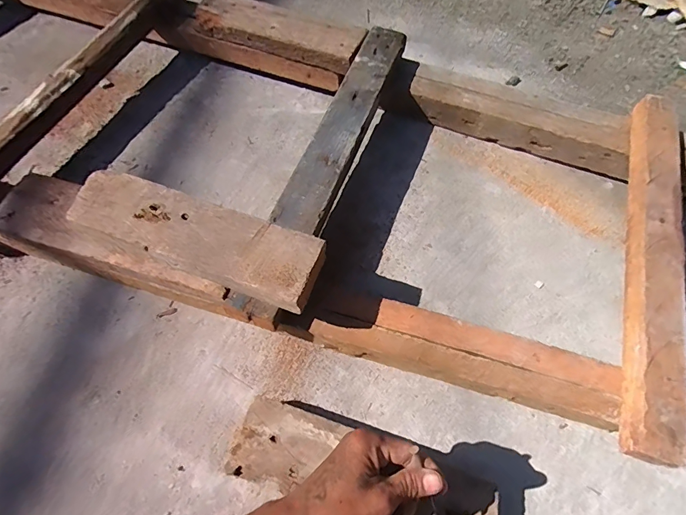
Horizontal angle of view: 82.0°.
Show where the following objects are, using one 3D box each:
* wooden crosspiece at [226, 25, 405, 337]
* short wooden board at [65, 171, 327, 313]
[{"bbox_3d":[-0.010,-0.166,0.567,0.064,0.025,0.557,17,62,8],"label":"wooden crosspiece"},{"bbox_3d":[-0.166,-0.025,0.440,0.274,0.030,0.079,19,63,9],"label":"short wooden board"}]

